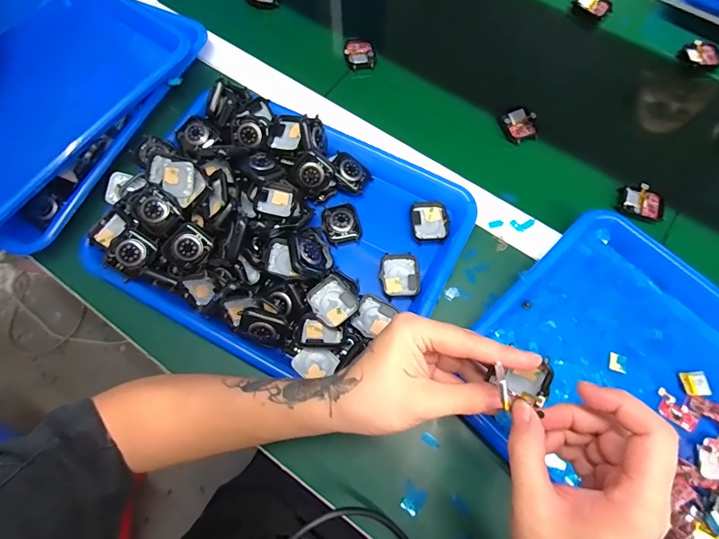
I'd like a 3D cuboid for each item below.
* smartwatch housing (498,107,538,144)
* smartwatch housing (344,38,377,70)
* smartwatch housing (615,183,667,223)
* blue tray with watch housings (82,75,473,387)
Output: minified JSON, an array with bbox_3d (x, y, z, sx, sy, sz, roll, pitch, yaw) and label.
[{"bbox_3d":[0.190,-0.170,0.453,0.040,0.006,0.045,-26,75,-7],"label":"smartwatch housing"},{"bbox_3d":[0.001,-0.278,0.492,0.039,0.008,0.046,-5,74,-1],"label":"smartwatch housing"},{"bbox_3d":[0.309,-0.074,0.421,0.047,0.012,0.036,18,75,6],"label":"smartwatch housing"},{"bbox_3d":[-0.076,-0.045,0.379,0.331,0.054,0.255,27,76,8],"label":"blue tray with watch housings"}]

